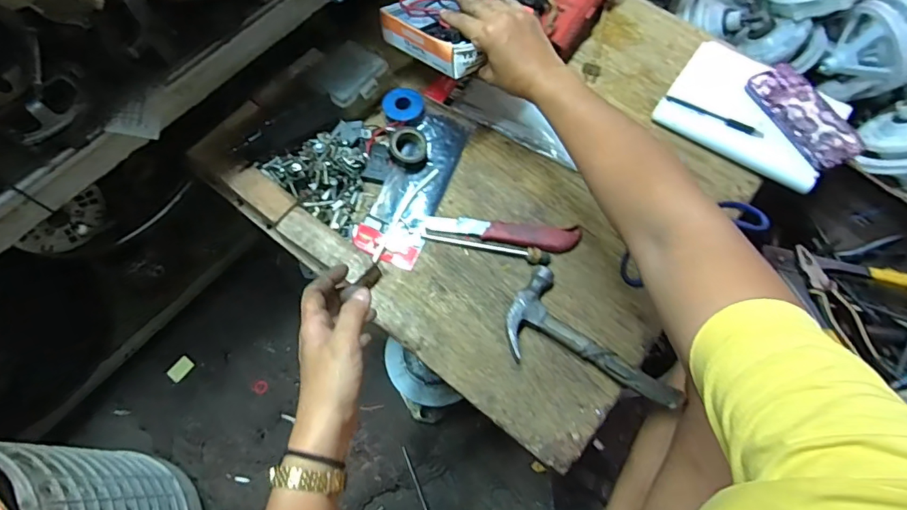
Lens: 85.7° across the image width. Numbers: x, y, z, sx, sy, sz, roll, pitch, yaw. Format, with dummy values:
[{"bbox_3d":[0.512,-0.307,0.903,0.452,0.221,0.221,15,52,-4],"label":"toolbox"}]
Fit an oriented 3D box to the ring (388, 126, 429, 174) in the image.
[{"bbox_3d":[-0.058,-0.141,0.636,0.049,0.031,0.057,2,68,0],"label":"ring"}]

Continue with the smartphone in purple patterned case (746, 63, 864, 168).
[{"bbox_3d":[0.480,-0.193,0.666,0.083,0.013,0.163,-23,70,-10],"label":"smartphone in purple patterned case"}]

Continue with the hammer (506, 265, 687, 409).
[{"bbox_3d":[0.148,0.112,0.544,0.201,0.028,0.098,38,72,13],"label":"hammer"}]

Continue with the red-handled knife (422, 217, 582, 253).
[{"bbox_3d":[0.060,-0.030,0.607,0.193,0.017,0.035,7,68,2],"label":"red-handled knife"}]

